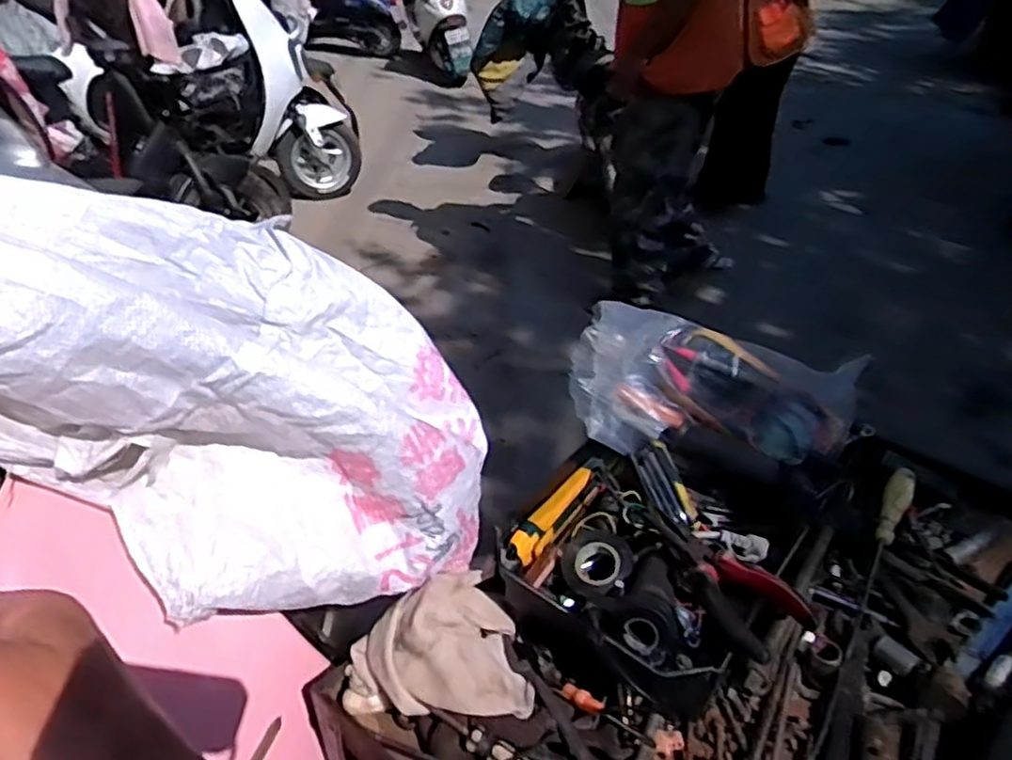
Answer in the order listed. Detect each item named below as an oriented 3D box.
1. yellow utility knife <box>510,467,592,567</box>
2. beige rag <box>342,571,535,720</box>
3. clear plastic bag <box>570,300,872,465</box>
[{"bbox_3d":[0.043,0.129,0.657,0.022,0.029,0.132,21,39,29],"label":"yellow utility knife"},{"bbox_3d":[-0.058,0.222,0.560,0.141,0.071,0.105,-8,34,-11],"label":"beige rag"},{"bbox_3d":[0.201,0.005,0.695,0.270,0.100,0.131,7,34,11],"label":"clear plastic bag"}]

